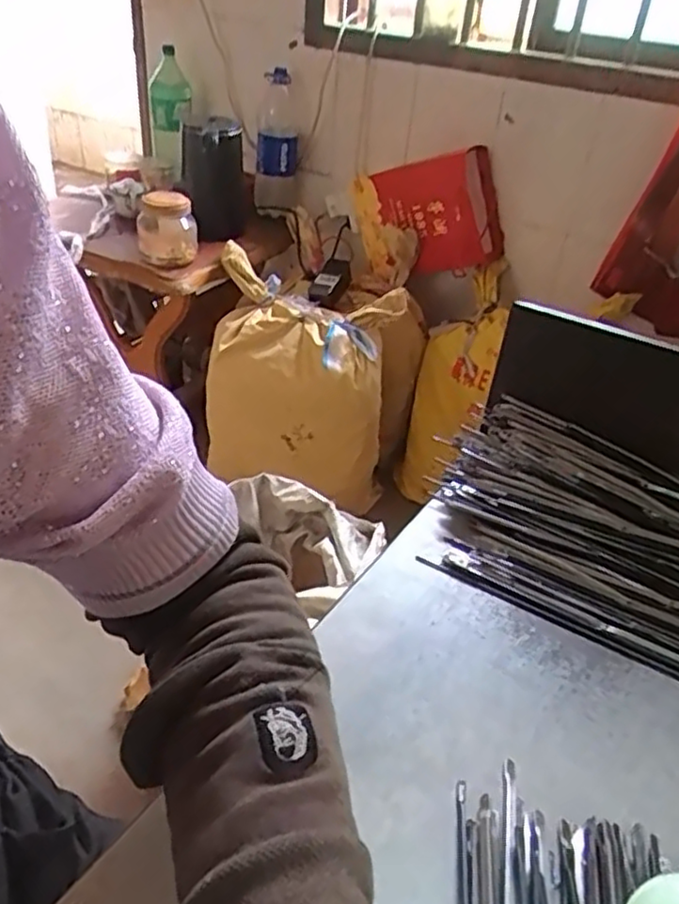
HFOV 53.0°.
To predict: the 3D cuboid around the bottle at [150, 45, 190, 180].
[{"bbox_3d":[-0.372,-0.791,1.485,0.086,0.158,0.076,-3,36,-12],"label":"bottle"}]

